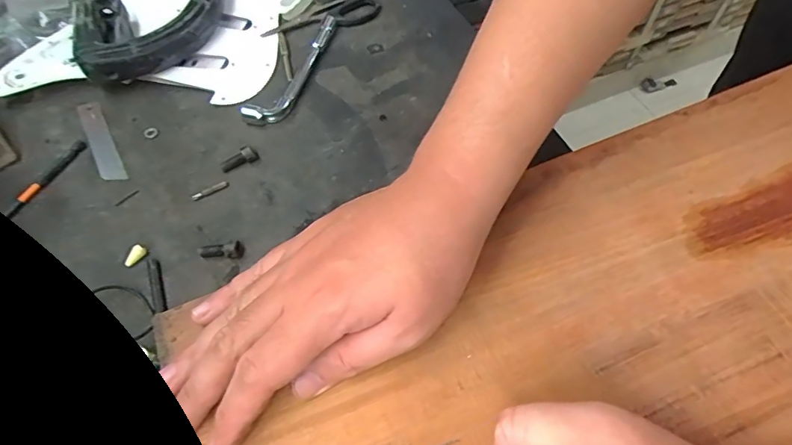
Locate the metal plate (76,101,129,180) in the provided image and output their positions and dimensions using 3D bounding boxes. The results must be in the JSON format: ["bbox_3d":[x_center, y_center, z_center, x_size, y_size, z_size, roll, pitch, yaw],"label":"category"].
[{"bbox_3d":[-0.243,-0.070,0.391,0.019,0.004,0.099,-29,62,-14],"label":"metal plate"}]

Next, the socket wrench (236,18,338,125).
[{"bbox_3d":[-0.083,-0.136,0.418,0.028,0.014,0.137,22,62,14],"label":"socket wrench"}]

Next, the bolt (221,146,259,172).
[{"bbox_3d":[-0.122,-0.049,0.371,0.028,0.010,0.011,-26,62,-13],"label":"bolt"}]

